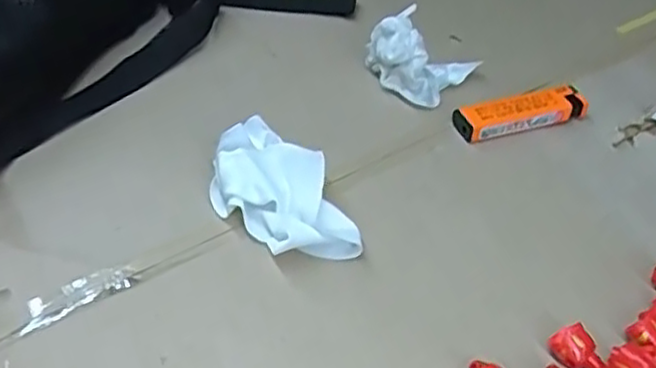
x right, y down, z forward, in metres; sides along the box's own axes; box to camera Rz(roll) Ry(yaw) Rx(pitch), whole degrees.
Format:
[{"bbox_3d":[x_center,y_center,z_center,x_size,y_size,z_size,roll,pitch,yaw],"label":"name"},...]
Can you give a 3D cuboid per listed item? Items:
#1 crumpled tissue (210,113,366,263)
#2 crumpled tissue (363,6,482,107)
[{"bbox_3d":[-0.022,0.006,0.351,0.089,0.030,0.052,36,53,28],"label":"crumpled tissue"},{"bbox_3d":[0.058,-0.083,0.438,0.055,0.038,0.054,34,52,26],"label":"crumpled tissue"}]

